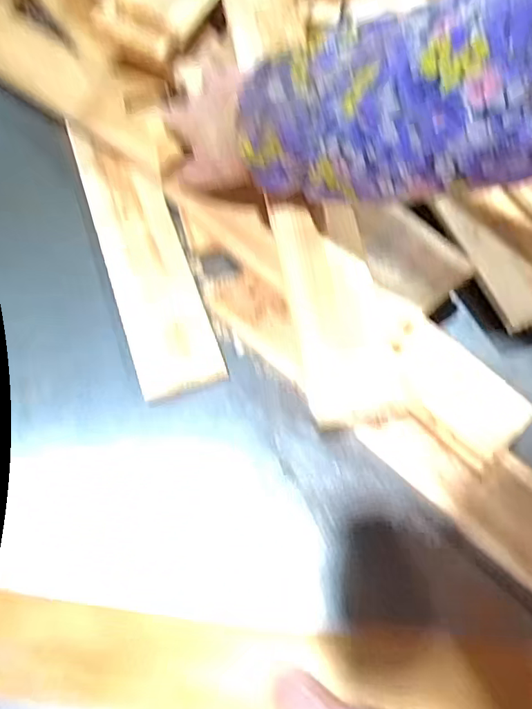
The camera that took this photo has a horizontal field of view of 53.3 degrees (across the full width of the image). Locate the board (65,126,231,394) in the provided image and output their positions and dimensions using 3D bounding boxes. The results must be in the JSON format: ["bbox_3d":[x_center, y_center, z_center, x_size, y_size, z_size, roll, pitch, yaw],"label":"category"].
[{"bbox_3d":[-0.132,-0.109,0.559,0.088,0.016,0.320,-24,73,7],"label":"board"}]

